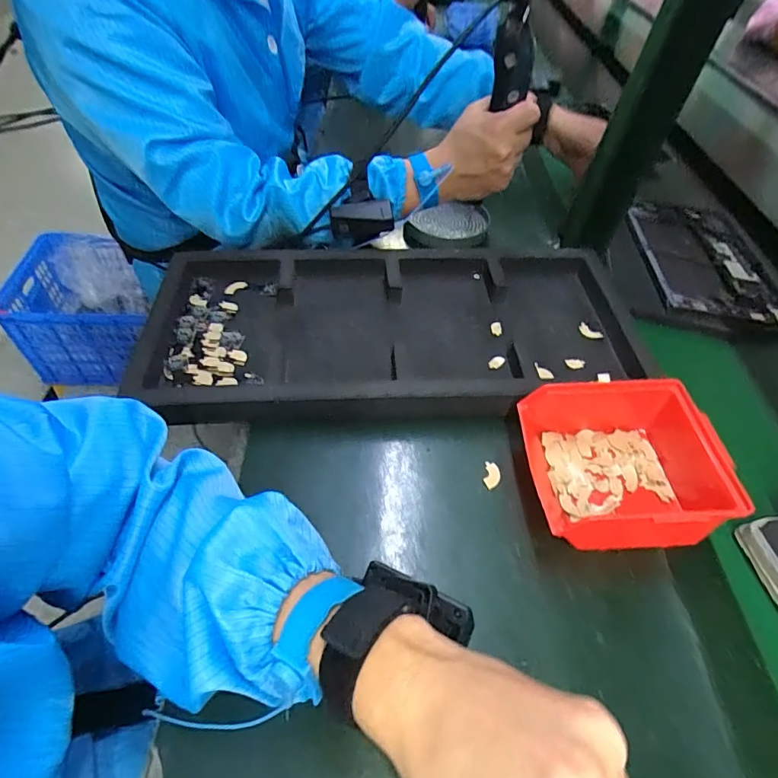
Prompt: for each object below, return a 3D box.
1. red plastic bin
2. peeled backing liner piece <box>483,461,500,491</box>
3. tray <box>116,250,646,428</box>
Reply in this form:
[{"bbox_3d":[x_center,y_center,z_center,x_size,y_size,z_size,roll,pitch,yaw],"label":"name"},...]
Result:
[{"bbox_3d":[0.190,0.058,0.373,0.151,0.062,0.124,0,50,-4],"label":"red plastic bin"},{"bbox_3d":[0.089,0.074,0.406,0.014,0.004,0.025,16,50,6],"label":"peeled backing liner piece"},{"bbox_3d":[0.003,-0.070,0.494,0.495,0.032,0.230,1,50,-8],"label":"tray"}]

